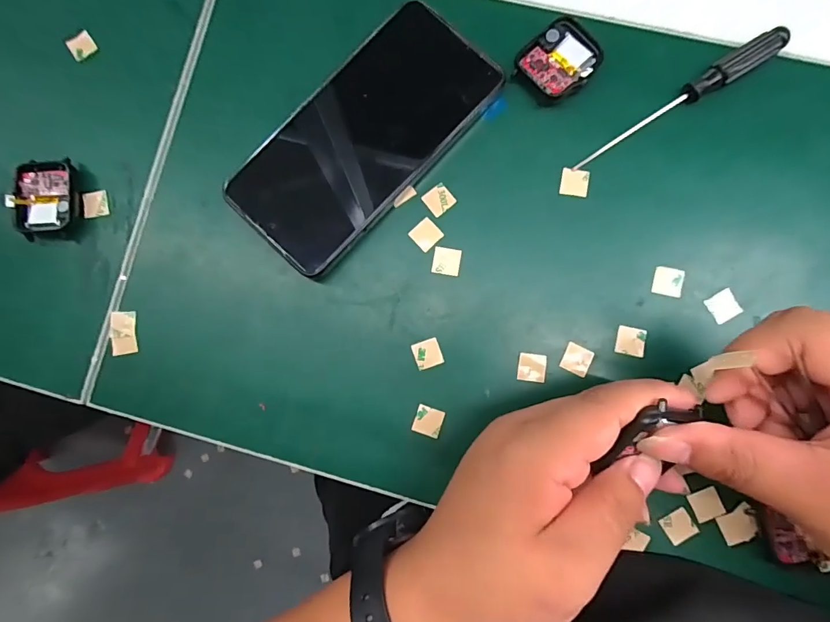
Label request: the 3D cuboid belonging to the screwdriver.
[{"bbox_3d":[0.148,-0.119,0.248,0.129,0.011,0.013,-31,83,0],"label":"screwdriver"}]

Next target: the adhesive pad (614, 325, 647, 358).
[{"bbox_3d":[0.120,0.017,0.246,0.016,0.004,0.015,12,85,5],"label":"adhesive pad"}]

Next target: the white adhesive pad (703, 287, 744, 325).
[{"bbox_3d":[0.171,-0.003,0.245,0.016,0.004,0.015,-28,83,0],"label":"white adhesive pad"}]

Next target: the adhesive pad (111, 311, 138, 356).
[{"bbox_3d":[-0.173,0.013,0.265,0.013,0.004,0.026,-3,91,-15],"label":"adhesive pad"}]

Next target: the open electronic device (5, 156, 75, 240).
[{"bbox_3d":[-0.222,-0.067,0.268,0.035,0.012,0.044,-4,84,3],"label":"open electronic device"}]

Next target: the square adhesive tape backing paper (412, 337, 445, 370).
[{"bbox_3d":[0.007,0.024,0.252,0.015,0.004,0.015,-19,83,1],"label":"square adhesive tape backing paper"}]

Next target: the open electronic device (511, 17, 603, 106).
[{"bbox_3d":[0.082,-0.143,0.256,0.045,0.009,0.038,-41,83,-1],"label":"open electronic device"}]

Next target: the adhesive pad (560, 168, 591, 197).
[{"bbox_3d":[0.092,-0.074,0.254,0.016,0.004,0.015,8,85,4],"label":"adhesive pad"}]

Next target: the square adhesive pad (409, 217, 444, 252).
[{"bbox_3d":[0.007,-0.045,0.257,0.015,0.004,0.015,-44,83,-2],"label":"square adhesive pad"}]

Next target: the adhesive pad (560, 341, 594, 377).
[{"bbox_3d":[0.091,0.027,0.247,0.015,0.004,0.016,24,86,6],"label":"adhesive pad"}]

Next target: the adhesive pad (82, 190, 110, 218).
[{"bbox_3d":[-0.194,-0.065,0.271,0.013,0.006,0.017,-10,84,2],"label":"adhesive pad"}]

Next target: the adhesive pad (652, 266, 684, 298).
[{"bbox_3d":[0.142,-0.016,0.247,0.016,0.004,0.015,12,85,5],"label":"adhesive pad"}]

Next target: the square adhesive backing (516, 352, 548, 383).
[{"bbox_3d":[0.066,0.032,0.247,0.016,0.004,0.015,7,85,4],"label":"square adhesive backing"}]

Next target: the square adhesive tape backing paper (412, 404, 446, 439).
[{"bbox_3d":[0.008,0.062,0.249,0.016,0.004,0.015,18,85,5],"label":"square adhesive tape backing paper"}]

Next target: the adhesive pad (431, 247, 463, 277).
[{"bbox_3d":[0.018,-0.029,0.256,0.016,0.004,0.015,10,85,4],"label":"adhesive pad"}]

